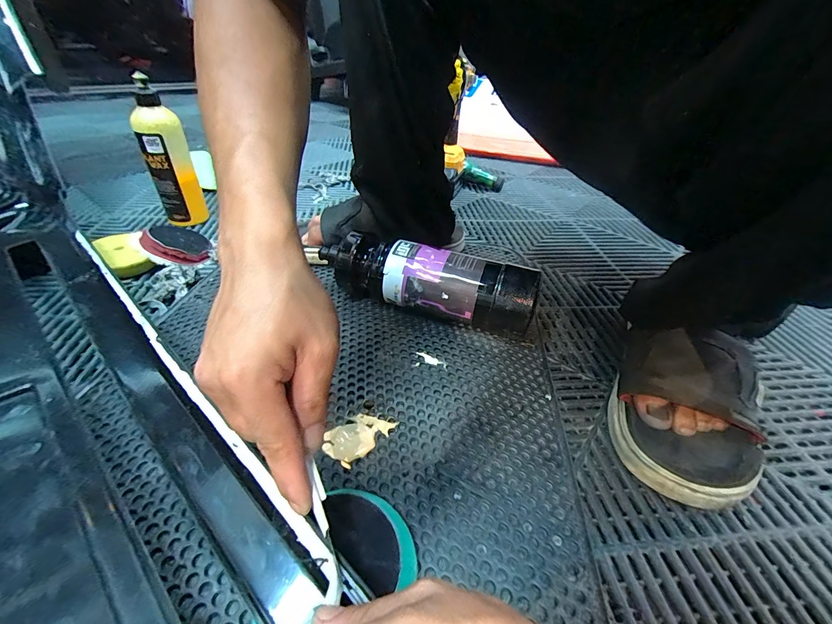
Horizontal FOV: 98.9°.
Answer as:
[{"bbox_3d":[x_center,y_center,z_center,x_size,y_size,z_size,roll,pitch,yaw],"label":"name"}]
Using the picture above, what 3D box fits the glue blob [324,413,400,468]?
[{"bbox_3d":[-0.051,0.107,0.312,0.035,0.004,0.060,32,45,30],"label":"glue blob"}]

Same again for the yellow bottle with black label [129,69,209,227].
[{"bbox_3d":[-0.390,-0.241,0.562,0.062,0.197,0.052,-14,42,-23],"label":"yellow bottle with black label"}]

